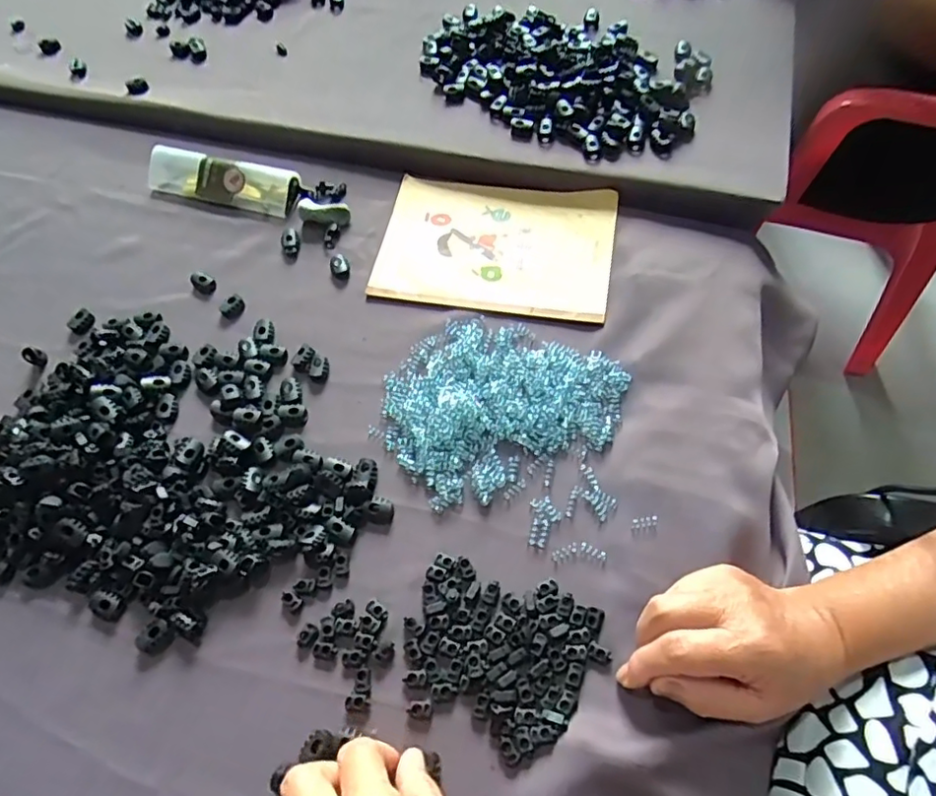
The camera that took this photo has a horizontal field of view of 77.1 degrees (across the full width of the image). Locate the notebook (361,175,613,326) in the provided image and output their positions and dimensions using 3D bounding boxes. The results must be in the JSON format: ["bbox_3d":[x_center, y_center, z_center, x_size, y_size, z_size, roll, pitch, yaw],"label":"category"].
[{"bbox_3d":[0.025,-0.140,0.533,0.205,0.012,0.139,9,64,8],"label":"notebook"}]

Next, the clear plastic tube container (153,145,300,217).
[{"bbox_3d":[-0.244,-0.216,0.574,0.157,0.021,0.040,15,65,11],"label":"clear plastic tube container"}]

